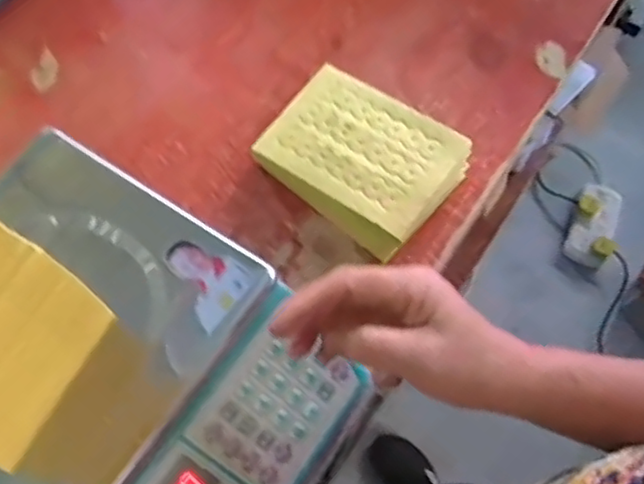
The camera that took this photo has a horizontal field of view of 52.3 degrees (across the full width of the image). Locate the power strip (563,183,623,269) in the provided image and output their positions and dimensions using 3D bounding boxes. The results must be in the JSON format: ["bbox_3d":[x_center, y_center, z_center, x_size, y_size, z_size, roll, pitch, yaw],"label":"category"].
[{"bbox_3d":[0.658,-0.045,1.575,0.101,0.033,0.231,22,68,9],"label":"power strip"}]

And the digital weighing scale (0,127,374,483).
[{"bbox_3d":[-0.167,0.117,0.472,0.318,0.128,0.298,32,70,13],"label":"digital weighing scale"}]

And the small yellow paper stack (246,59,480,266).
[{"bbox_3d":[0.038,-0.075,0.604,0.171,0.046,0.130,37,71,15],"label":"small yellow paper stack"}]

